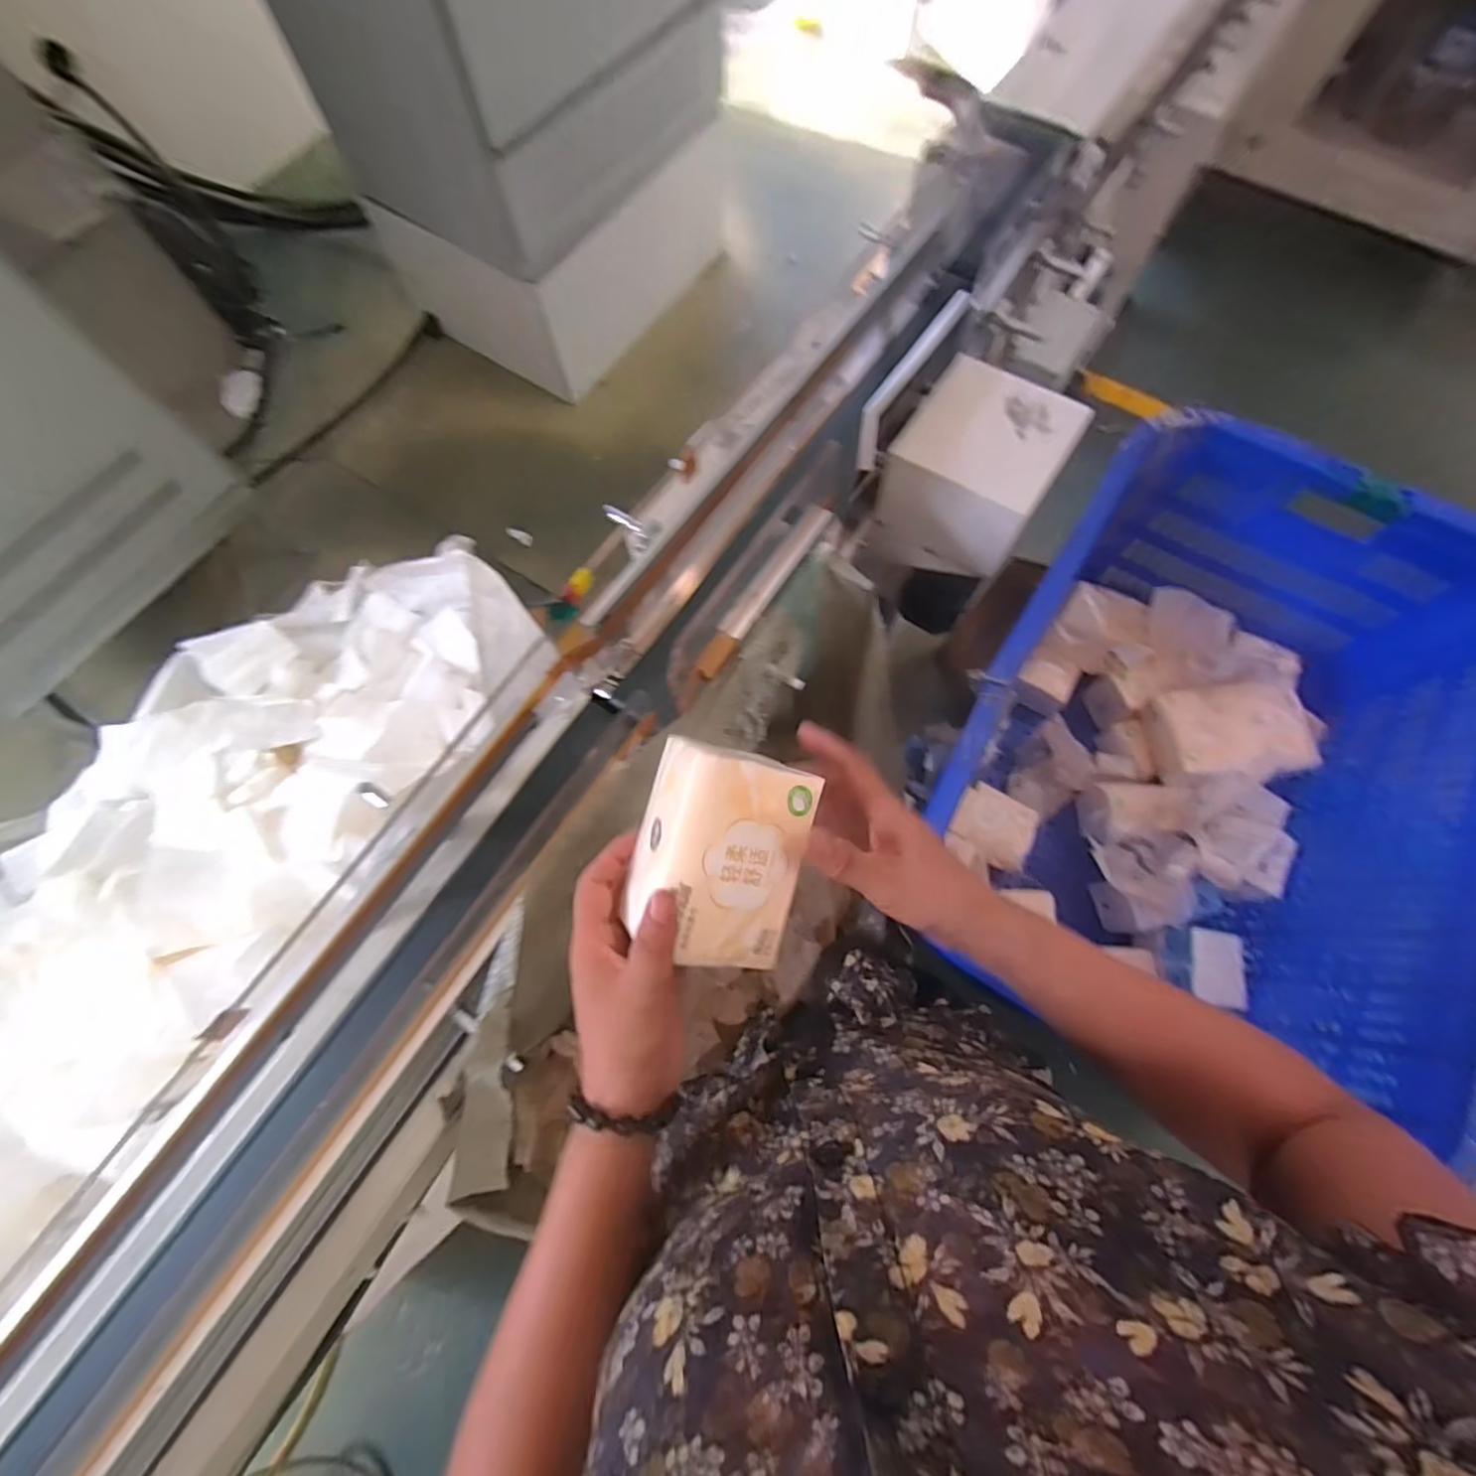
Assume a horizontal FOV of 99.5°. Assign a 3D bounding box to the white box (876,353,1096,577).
[{"bbox_3d":[0.265,-0.295,0.710,0.157,0.142,0.160,32,74,11],"label":"white box"}]

